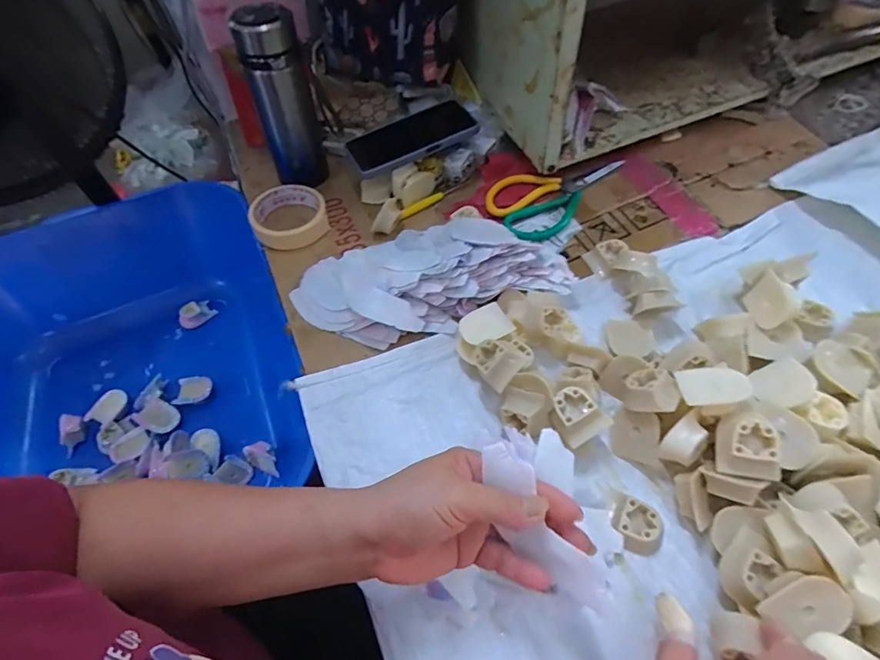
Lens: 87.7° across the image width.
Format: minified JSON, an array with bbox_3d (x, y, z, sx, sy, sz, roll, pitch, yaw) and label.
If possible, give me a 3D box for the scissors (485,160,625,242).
[{"bbox_3d":[0.155,-0.177,0.585,0.192,0.021,0.100,-26,57,-12],"label":"scissors"}]

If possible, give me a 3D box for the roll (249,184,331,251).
[{"bbox_3d":[-0.189,-0.143,0.585,0.090,0.038,0.090,-7,55,1],"label":"roll"}]

